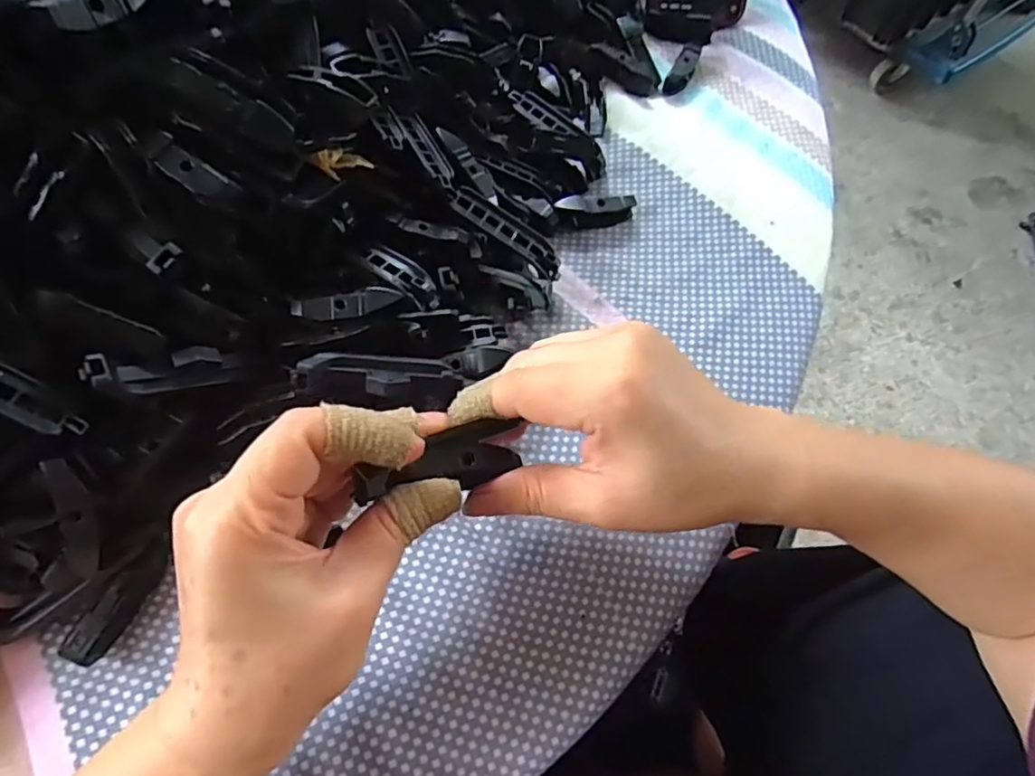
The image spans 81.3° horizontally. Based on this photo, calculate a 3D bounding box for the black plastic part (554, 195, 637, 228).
[{"bbox_3d":[0.049,-0.108,0.368,0.049,0.016,0.015,-5,66,-6],"label":"black plastic part"}]

